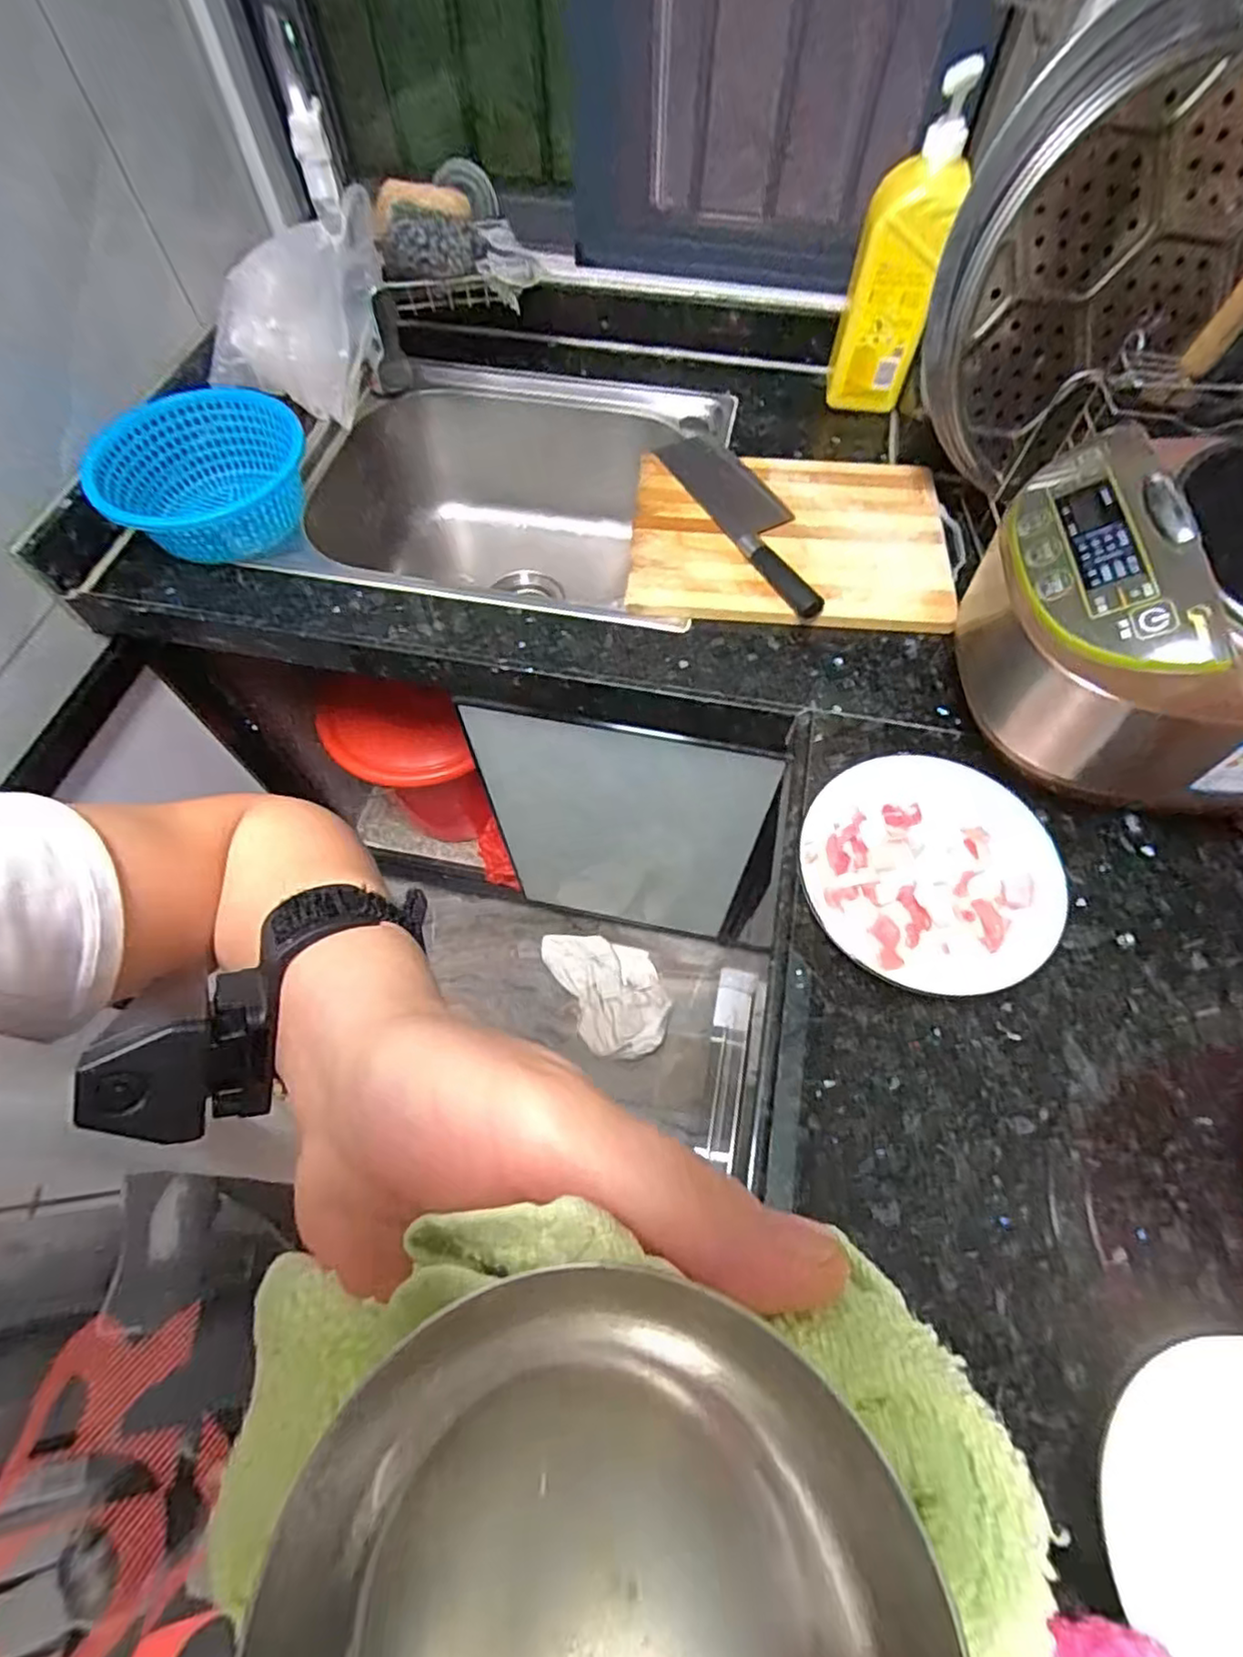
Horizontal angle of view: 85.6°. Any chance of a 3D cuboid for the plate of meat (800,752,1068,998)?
[{"bbox_3d":[0.244,0.034,0.530,0.191,0.036,0.185,0,63,0],"label":"plate of meat"}]

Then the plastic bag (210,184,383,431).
[{"bbox_3d":[-0.351,-0.554,0.716,0.215,0.175,0.094,15,65,8],"label":"plastic bag"}]

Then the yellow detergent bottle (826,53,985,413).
[{"bbox_3d":[0.292,-0.596,0.706,0.085,0.263,0.055,14,64,7],"label":"yellow detergent bottle"}]

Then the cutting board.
[{"bbox_3d":[0.174,-0.309,0.707,0.318,0.027,0.230,4,64,2],"label":"cutting board"}]

